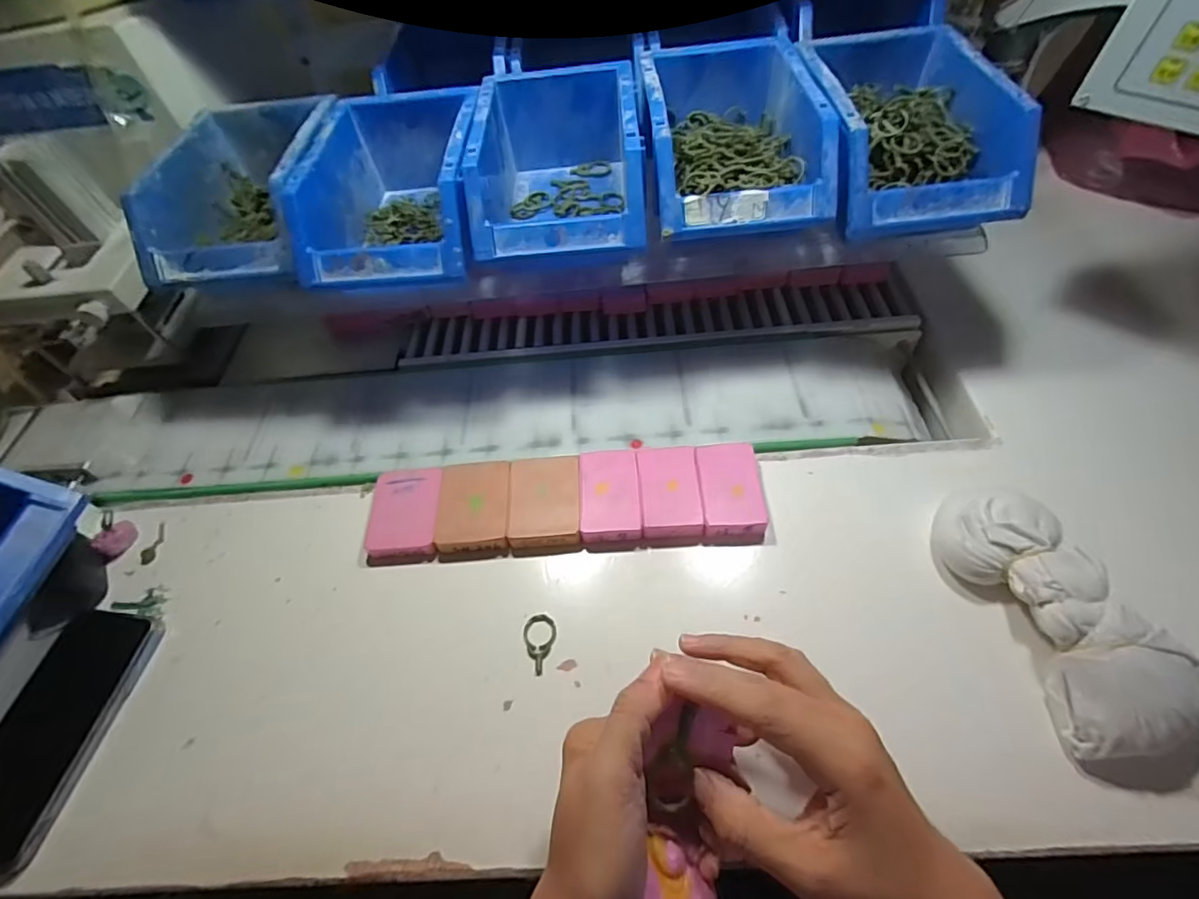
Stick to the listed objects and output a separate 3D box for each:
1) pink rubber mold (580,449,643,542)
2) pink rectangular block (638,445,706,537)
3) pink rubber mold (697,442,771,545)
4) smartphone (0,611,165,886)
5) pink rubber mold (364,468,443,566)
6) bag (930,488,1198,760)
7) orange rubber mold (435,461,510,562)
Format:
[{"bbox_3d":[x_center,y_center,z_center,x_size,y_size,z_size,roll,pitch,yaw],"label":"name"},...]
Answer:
[{"bbox_3d":[0.008,0.035,0.414,0.045,0.016,0.071,-4,54,4],"label":"pink rubber mold"},{"bbox_3d":[0.053,0.033,0.407,0.044,0.017,0.069,-4,54,3],"label":"pink rectangular block"},{"bbox_3d":[0.098,0.033,0.406,0.044,0.018,0.077,-4,54,3],"label":"pink rubber mold"},{"bbox_3d":[-0.357,0.182,0.349,0.081,0.008,0.152,5,55,10],"label":"smartphone"},{"bbox_3d":[-0.151,0.049,0.421,0.056,0.015,0.075,-5,54,3],"label":"pink rubber mold"},{"bbox_3d":[0.277,0.096,0.327,0.071,0.054,0.167,-15,54,-4],"label":"bag"},{"bbox_3d":[-0.095,0.044,0.413,0.053,0.015,0.076,-5,54,3],"label":"orange rubber mold"}]

